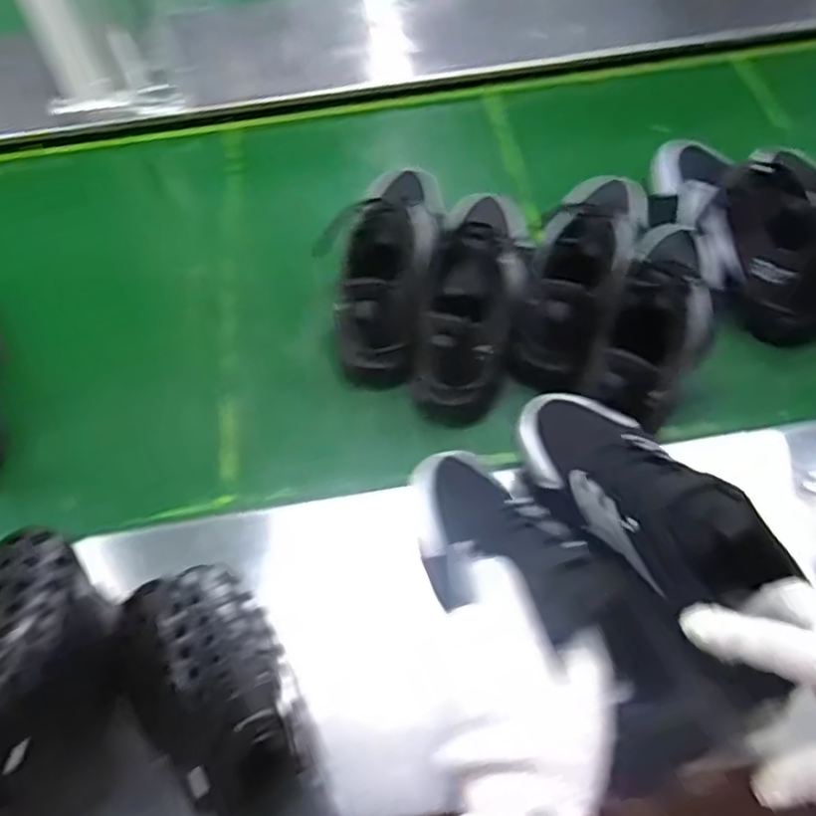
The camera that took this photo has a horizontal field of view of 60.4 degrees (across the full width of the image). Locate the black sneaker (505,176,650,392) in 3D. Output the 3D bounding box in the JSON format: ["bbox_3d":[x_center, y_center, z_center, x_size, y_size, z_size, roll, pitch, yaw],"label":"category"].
[{"bbox_3d":[0.163,-0.141,0.656,0.091,0.100,0.243,19,60,15],"label":"black sneaker"}]

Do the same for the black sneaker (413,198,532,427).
[{"bbox_3d":[0.067,-0.113,0.676,0.084,0.113,0.254,13,58,11],"label":"black sneaker"}]

